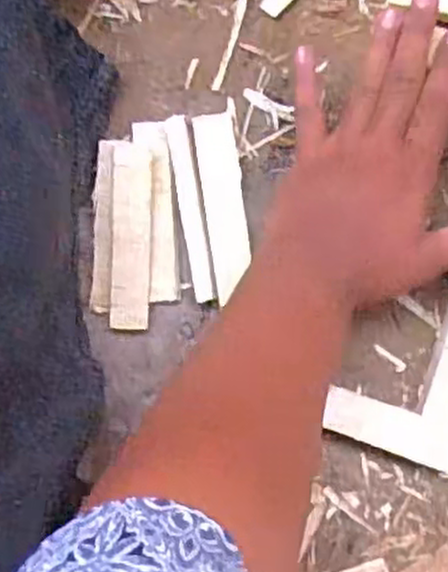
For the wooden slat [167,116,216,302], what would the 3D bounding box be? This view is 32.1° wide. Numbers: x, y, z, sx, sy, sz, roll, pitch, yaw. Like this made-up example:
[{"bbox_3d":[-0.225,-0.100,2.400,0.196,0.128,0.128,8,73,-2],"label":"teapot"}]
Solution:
[{"bbox_3d":[-0.022,-0.052,0.519,0.015,0.004,0.124,-8,85,-11],"label":"wooden slat"}]

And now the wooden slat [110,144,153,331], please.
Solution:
[{"bbox_3d":[-0.061,-0.032,0.522,0.025,0.004,0.121,1,91,-18],"label":"wooden slat"}]

